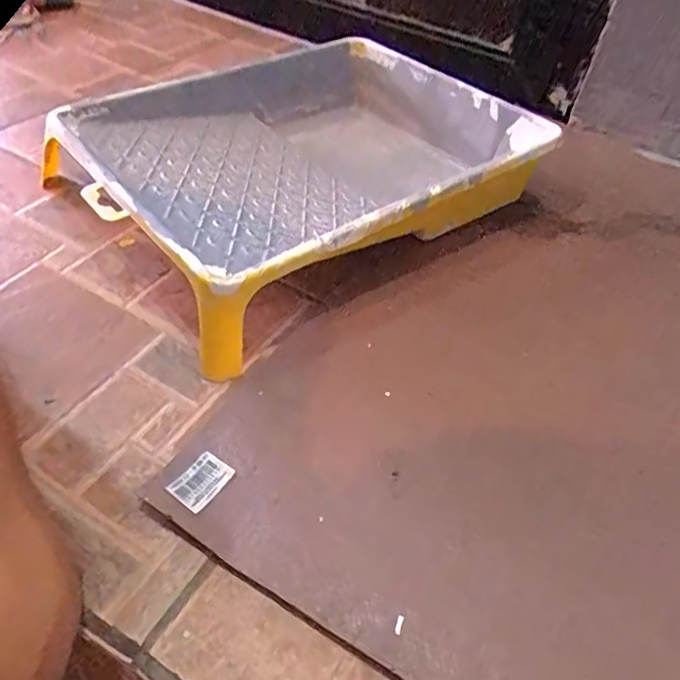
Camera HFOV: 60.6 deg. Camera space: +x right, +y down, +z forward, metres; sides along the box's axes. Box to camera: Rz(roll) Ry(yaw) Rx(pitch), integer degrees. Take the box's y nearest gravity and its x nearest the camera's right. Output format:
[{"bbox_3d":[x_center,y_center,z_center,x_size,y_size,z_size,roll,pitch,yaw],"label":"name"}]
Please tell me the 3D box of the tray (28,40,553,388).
[{"bbox_3d":[-0.034,-0.146,0.465,0.327,0.064,0.267,-30,56,-32],"label":"tray"}]

